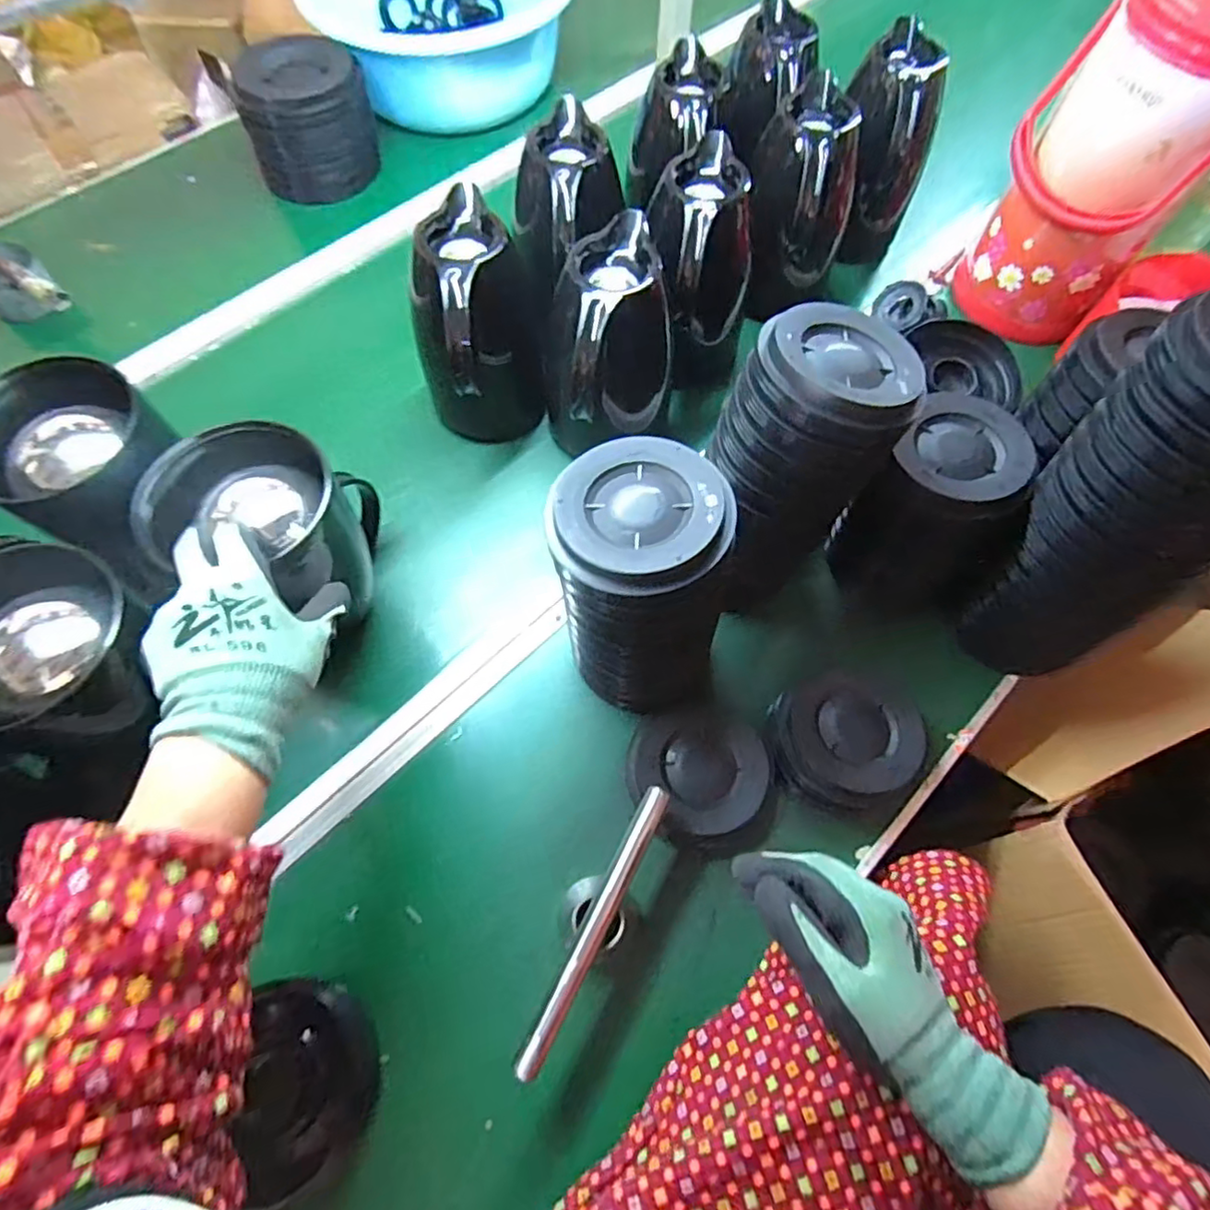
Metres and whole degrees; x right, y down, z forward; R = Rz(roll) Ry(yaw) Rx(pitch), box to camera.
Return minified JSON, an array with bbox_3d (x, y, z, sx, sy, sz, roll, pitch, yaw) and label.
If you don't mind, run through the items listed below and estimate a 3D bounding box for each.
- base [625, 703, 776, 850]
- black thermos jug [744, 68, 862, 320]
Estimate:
[{"bbox_3d":[0.079,0.142,0.539,0.112,0.033,0.115,0,65,0],"label":"base"},{"bbox_3d":[0.210,-0.418,0.696,0.113,0.183,0.166,13,65,6],"label":"black thermos jug"}]

